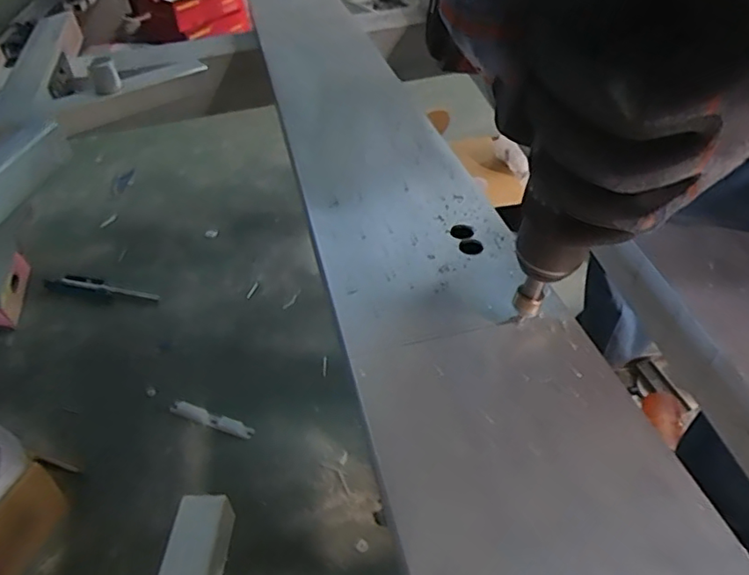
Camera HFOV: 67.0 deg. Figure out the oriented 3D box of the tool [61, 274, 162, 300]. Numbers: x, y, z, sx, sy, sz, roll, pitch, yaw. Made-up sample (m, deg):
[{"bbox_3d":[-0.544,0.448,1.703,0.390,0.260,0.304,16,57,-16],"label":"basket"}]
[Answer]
[{"bbox_3d":[-0.634,0.000,1.352,0.267,0.011,0.033,11,44,18],"label":"tool"}]

